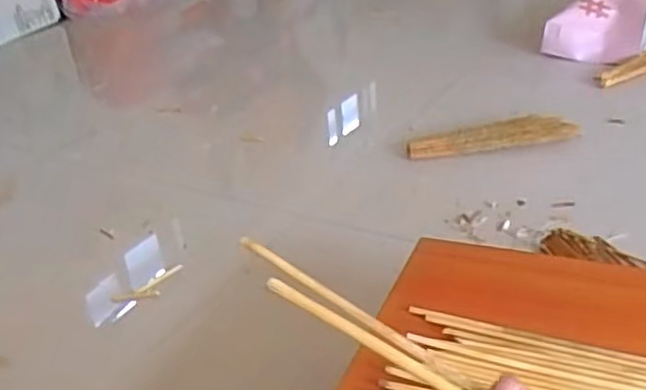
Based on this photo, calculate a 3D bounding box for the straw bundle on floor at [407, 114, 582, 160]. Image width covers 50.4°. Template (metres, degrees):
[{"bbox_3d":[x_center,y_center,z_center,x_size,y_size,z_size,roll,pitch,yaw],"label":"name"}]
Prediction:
[{"bbox_3d":[0.395,-0.132,1.604,0.397,0.049,0.081,-8,32,0],"label":"straw bundle on floor"}]

